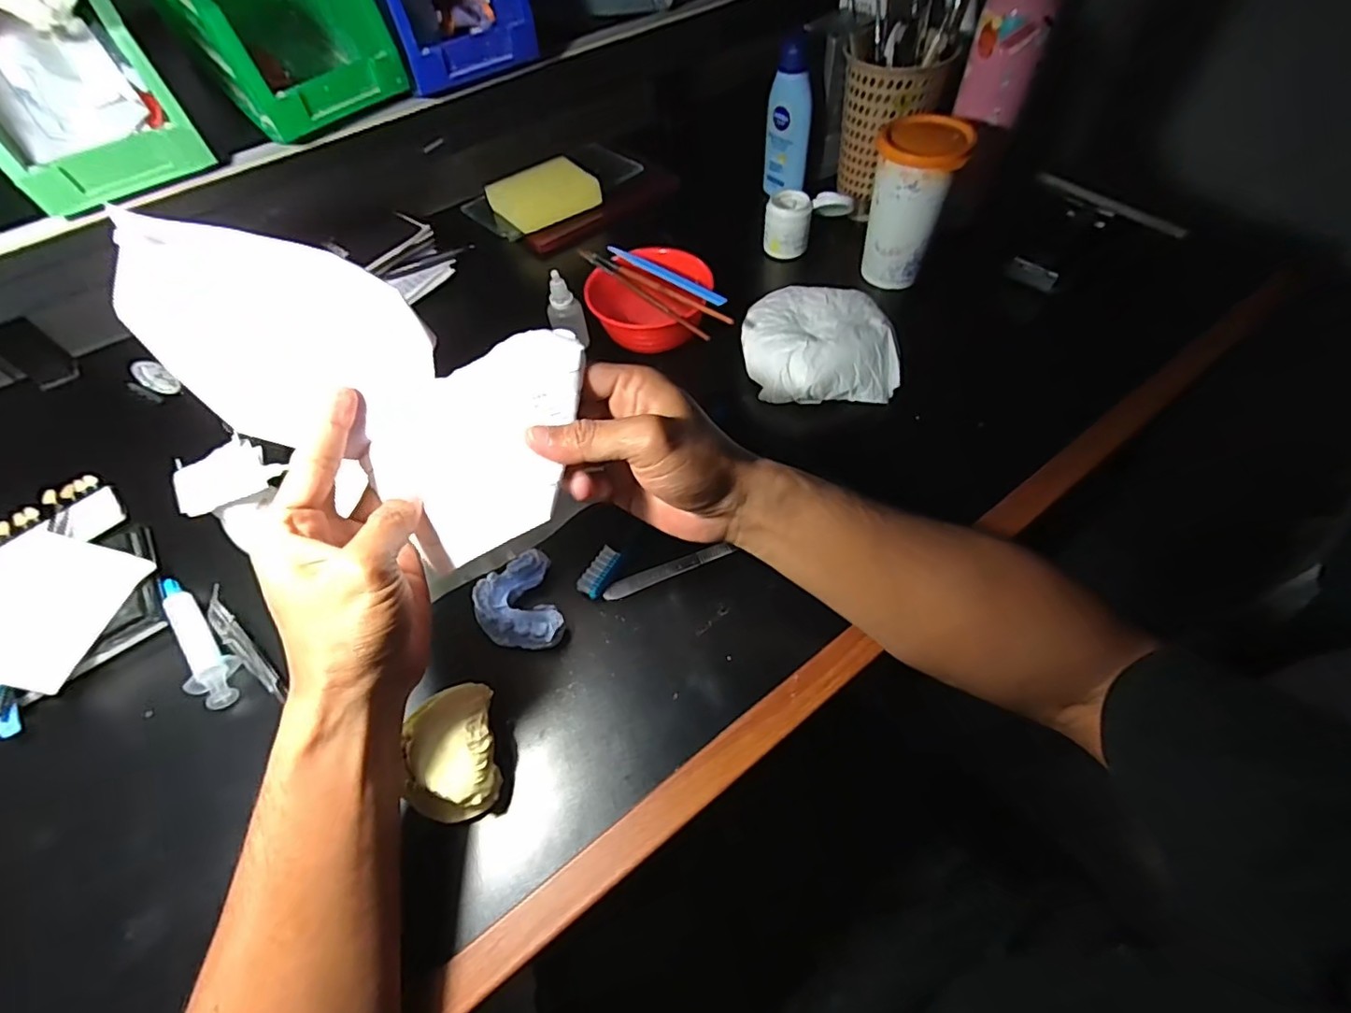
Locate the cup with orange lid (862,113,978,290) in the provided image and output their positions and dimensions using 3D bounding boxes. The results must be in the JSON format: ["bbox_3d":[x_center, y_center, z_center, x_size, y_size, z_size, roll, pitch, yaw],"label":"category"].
[{"bbox_3d":[0.208,-0.271,0.515,0.069,0.132,0.068,-1,57,2],"label":"cup with orange lid"}]

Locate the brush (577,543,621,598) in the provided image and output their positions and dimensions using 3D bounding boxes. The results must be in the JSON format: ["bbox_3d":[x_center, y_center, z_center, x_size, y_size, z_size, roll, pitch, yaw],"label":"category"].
[{"bbox_3d":[-0.052,0.047,0.398,0.016,0.014,0.035,26,62,19],"label":"brush"}]

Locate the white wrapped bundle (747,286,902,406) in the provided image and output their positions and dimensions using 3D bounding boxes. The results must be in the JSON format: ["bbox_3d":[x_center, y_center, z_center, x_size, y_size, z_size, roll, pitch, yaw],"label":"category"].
[{"bbox_3d":[0.121,-0.143,0.489,0.120,0.037,0.114,0,57,3],"label":"white wrapped bundle"}]

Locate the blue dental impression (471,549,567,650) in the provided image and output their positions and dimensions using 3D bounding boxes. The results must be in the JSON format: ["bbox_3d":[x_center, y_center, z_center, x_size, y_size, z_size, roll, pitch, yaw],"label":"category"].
[{"bbox_3d":[-0.102,0.066,0.377,0.049,0.031,0.062,-17,58,-8],"label":"blue dental impression"}]

